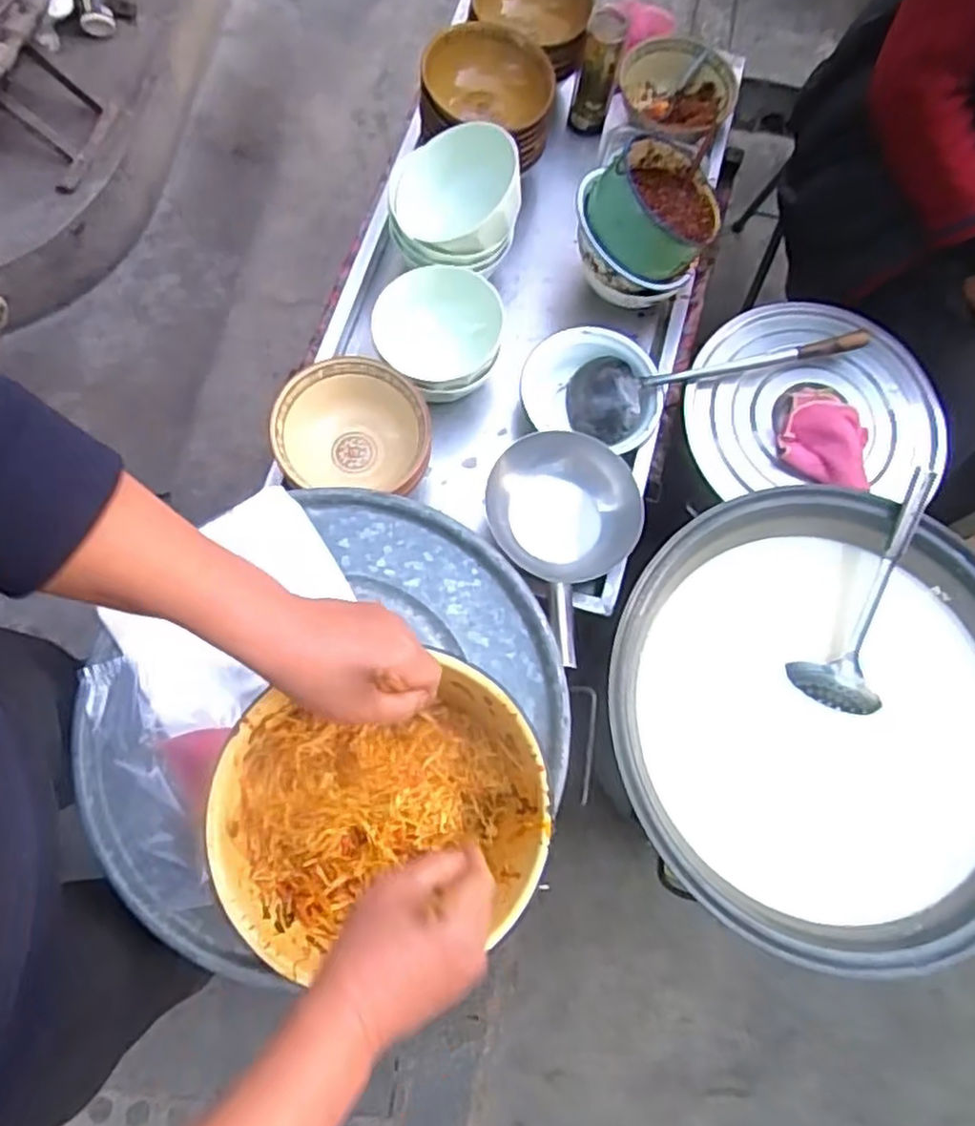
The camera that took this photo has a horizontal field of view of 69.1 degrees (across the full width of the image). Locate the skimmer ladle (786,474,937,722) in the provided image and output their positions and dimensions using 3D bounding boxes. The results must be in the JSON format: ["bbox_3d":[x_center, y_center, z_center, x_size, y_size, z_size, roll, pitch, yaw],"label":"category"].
[{"bbox_3d":[0.484,0.037,0.847,0.107,0.070,0.301,32,74,7],"label":"skimmer ladle"}]

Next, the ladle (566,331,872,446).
[{"bbox_3d":[0.307,-0.283,0.999,0.398,0.092,0.129,-18,75,-8],"label":"ladle"}]

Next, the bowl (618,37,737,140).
[{"bbox_3d":[0.316,-0.759,1.157,0.172,0.073,0.180,1,73,-3],"label":"bowl"}]

